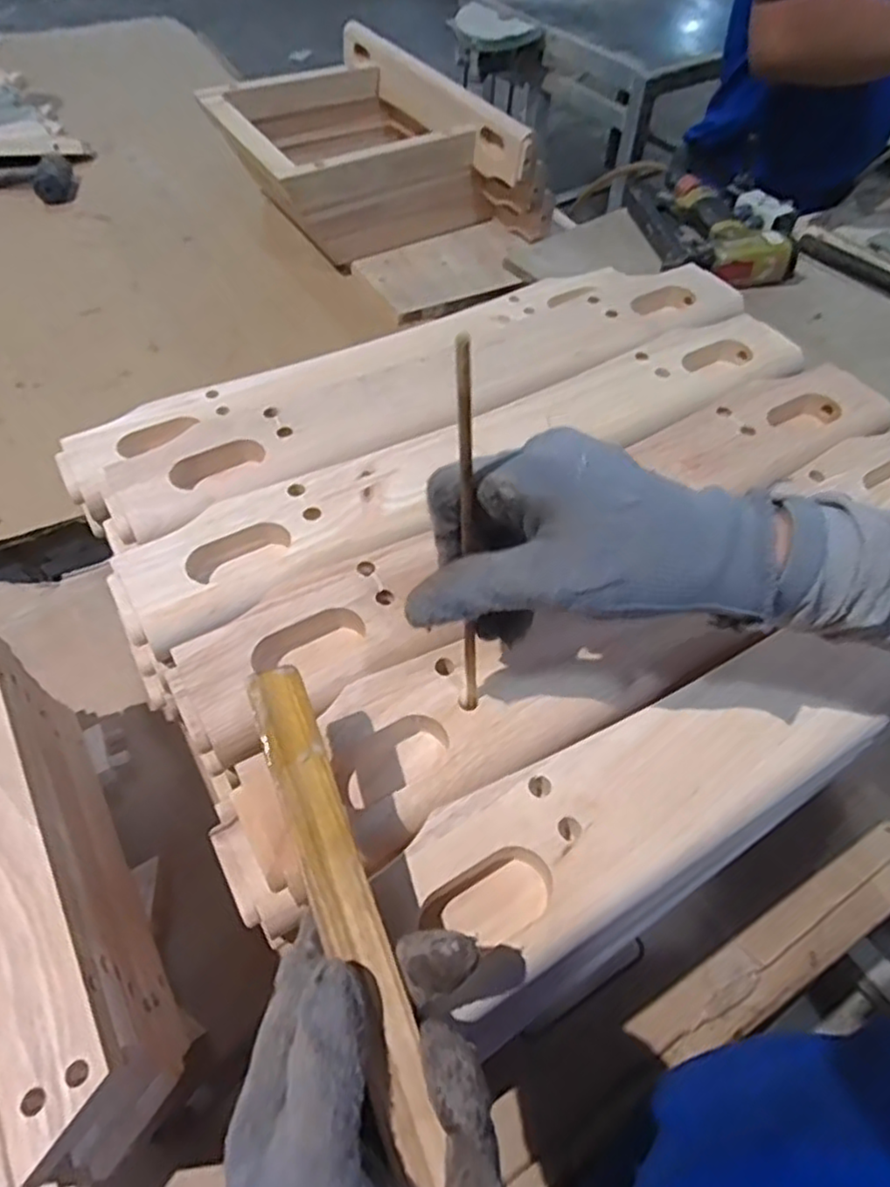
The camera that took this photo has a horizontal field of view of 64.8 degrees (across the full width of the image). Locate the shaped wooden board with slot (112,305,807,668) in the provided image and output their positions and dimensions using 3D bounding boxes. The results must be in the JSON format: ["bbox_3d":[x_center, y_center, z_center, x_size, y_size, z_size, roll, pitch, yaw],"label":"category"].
[{"bbox_3d":[0.036,-0.096,0.460,0.484,0.022,0.100,-25,58,-19],"label":"shaped wooden board with slot"}]

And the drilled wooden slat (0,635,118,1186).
[{"bbox_3d":[-0.229,0.131,0.369,0.045,0.025,0.281,-26,58,-19],"label":"drilled wooden slat"}]

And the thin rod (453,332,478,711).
[{"bbox_3d":[0.009,-0.012,0.273,0.006,0.185,0.007,-1,46,2],"label":"thin rod"}]

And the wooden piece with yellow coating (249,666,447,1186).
[{"bbox_3d":[-0.029,0.122,0.241,0.020,0.005,0.212,-18,67,-14],"label":"wooden piece with yellow coating"}]

